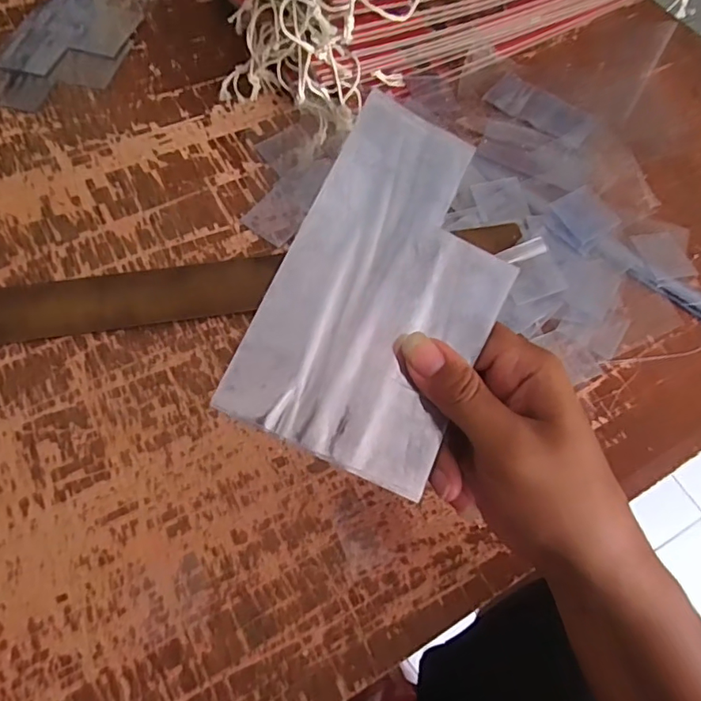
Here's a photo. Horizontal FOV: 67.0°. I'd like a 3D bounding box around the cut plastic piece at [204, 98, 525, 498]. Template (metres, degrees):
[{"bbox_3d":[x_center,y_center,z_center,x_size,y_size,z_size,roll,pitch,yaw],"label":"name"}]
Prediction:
[{"bbox_3d":[0.021,-0.029,0.256,0.103,0.006,0.169,26,81,-10],"label":"cut plastic piece"}]

